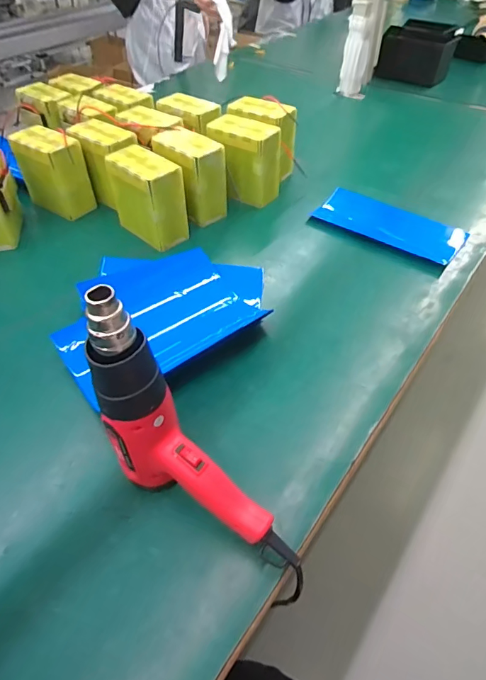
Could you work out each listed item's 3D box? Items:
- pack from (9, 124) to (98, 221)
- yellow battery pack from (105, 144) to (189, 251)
[{"bbox_3d":[-0.383,-0.339,0.884,0.125,0.142,0.080,27,53,24],"label":"pack"},{"bbox_3d":[-0.181,-0.267,0.812,0.142,0.139,0.074,32,55,27],"label":"yellow battery pack"}]

